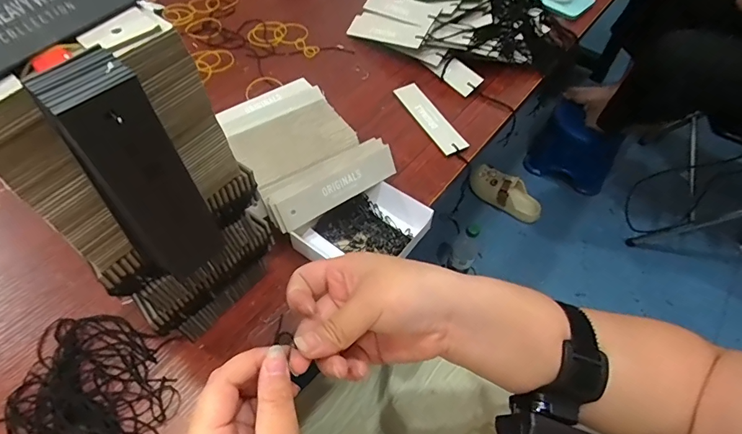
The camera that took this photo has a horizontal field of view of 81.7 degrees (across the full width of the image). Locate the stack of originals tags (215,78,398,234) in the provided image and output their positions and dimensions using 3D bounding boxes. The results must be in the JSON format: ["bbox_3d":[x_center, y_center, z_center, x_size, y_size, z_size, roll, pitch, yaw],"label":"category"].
[{"bbox_3d":[-0.077,-0.083,0.439,0.127,0.035,0.173,-29,60,-20],"label":"stack of originals tags"}]

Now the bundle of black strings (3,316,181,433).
[{"bbox_3d":[-0.205,0.152,0.317,0.108,0.019,0.184,-25,59,-20],"label":"bundle of black strings"}]

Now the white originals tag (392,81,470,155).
[{"bbox_3d":[0.073,-0.123,0.527,0.032,0.007,0.119,-26,63,-12],"label":"white originals tag"}]

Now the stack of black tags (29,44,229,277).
[{"bbox_3d":[-0.109,-0.017,0.209,0.039,0.118,0.030,-36,63,-24],"label":"stack of black tags"}]

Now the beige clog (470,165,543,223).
[{"bbox_3d":[0.428,-0.078,1.351,0.233,0.077,0.102,29,59,17],"label":"beige clog"}]

